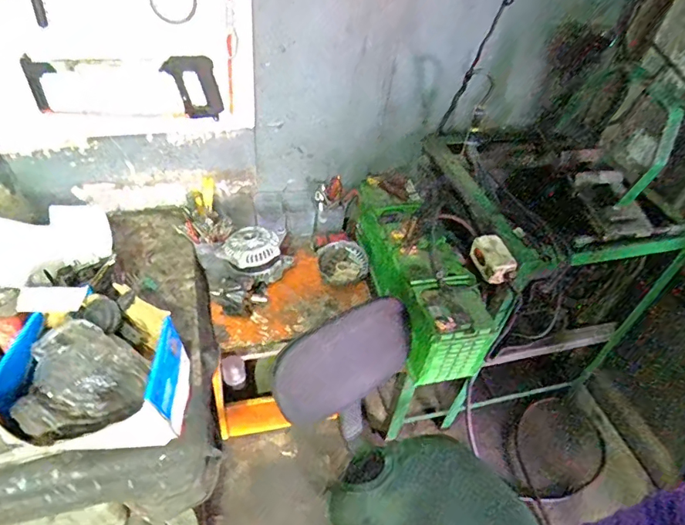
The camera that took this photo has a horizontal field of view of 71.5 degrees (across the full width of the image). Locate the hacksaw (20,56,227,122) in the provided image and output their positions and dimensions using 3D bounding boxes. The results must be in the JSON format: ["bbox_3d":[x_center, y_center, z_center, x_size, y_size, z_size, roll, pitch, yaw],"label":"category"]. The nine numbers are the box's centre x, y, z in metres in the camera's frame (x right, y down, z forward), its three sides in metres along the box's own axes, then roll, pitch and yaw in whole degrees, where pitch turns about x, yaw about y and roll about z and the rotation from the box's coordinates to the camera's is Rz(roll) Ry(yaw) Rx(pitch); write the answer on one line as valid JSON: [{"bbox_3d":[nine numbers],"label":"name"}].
[{"bbox_3d":[-0.483,-0.390,1.081,0.402,0.151,0.033,-6,46,-14],"label":"hacksaw"}]

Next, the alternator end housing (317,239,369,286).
[{"bbox_3d":[-0.002,-0.001,1.336,0.146,0.060,0.154,3,44,-5],"label":"alternator end housing"}]

